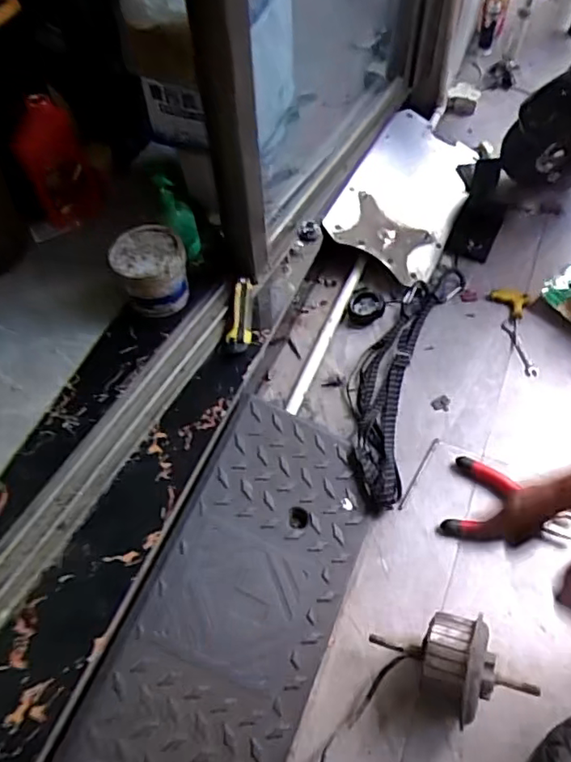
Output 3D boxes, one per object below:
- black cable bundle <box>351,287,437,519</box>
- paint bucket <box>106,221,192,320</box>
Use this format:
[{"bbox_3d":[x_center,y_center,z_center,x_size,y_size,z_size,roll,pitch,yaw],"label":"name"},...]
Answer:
[{"bbox_3d":[0.170,0.003,1.001,0.104,0.030,0.438,12,59,10],"label":"black cable bundle"},{"bbox_3d":[-0.221,-0.181,0.985,0.112,0.099,0.118,-1,58,2],"label":"paint bucket"}]

